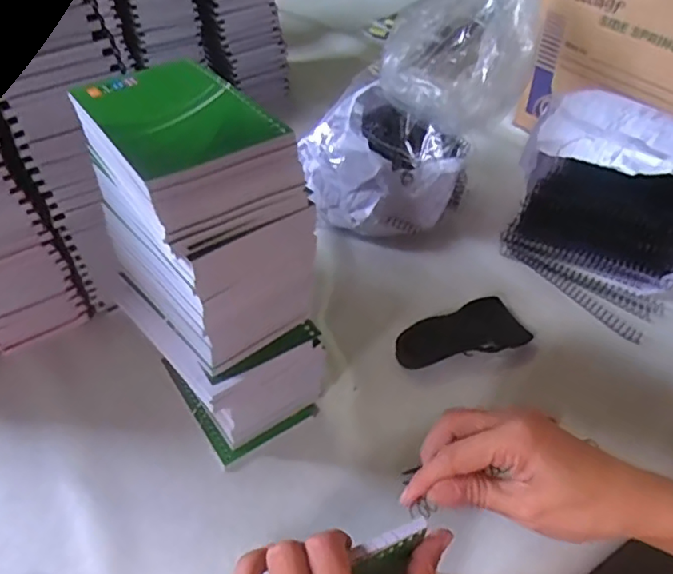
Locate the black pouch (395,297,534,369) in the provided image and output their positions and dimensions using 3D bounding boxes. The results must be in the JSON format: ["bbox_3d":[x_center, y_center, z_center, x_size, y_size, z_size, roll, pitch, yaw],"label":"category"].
[{"bbox_3d":[0.108,0.041,0.505,0.118,0.015,0.055,-15,45,-13],"label":"black pouch"}]

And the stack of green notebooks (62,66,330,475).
[{"bbox_3d":[-0.085,-0.001,0.386,0.094,0.251,0.134,-32,51,-28],"label":"stack of green notebooks"}]

